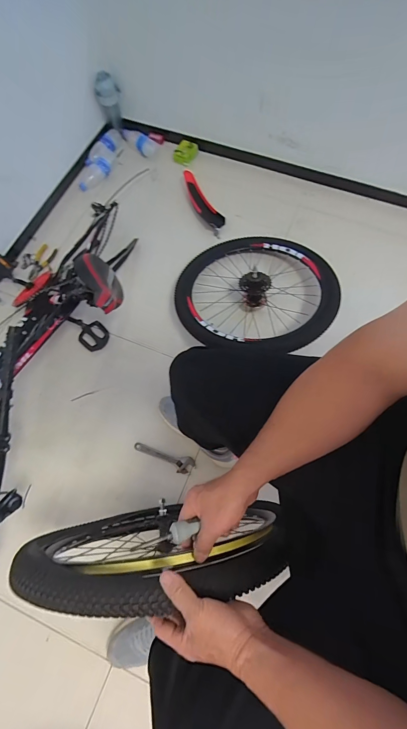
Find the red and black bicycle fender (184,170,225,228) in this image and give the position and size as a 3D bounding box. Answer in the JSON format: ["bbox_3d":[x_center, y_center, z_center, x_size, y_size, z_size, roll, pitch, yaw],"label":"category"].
[{"bbox_3d":[-0.008,-0.616,1.206,0.085,0.034,0.252,-30,84,-13],"label":"red and black bicycle fender"}]

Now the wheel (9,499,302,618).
[{"bbox_3d":[-0.095,0.353,0.629,0.443,0.466,0.104,-2,68,-3],"label":"wheel"}]

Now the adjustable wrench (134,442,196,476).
[{"bbox_3d":[-0.117,0.274,0.944,0.189,0.007,0.050,18,70,8],"label":"adjustable wrench"}]

